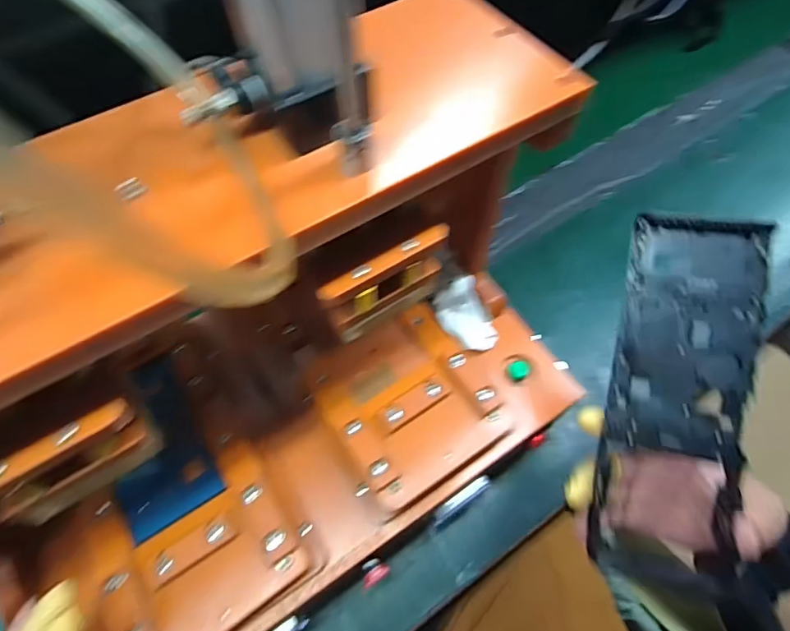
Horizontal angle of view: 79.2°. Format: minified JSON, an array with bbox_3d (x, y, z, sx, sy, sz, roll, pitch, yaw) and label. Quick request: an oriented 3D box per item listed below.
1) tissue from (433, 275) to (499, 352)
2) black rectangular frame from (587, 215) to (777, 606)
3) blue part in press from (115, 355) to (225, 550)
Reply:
[{"bbox_3d":[0.063,0.000,0.421,0.043,0.035,0.061,-30,63,-14],"label":"tissue"},{"bbox_3d":[0.178,0.052,0.301,0.076,0.009,0.228,9,89,19],"label":"black rectangular frame"},{"bbox_3d":[-0.181,0.095,0.361,0.066,0.011,0.126,-28,63,-14],"label":"blue part in press"}]

